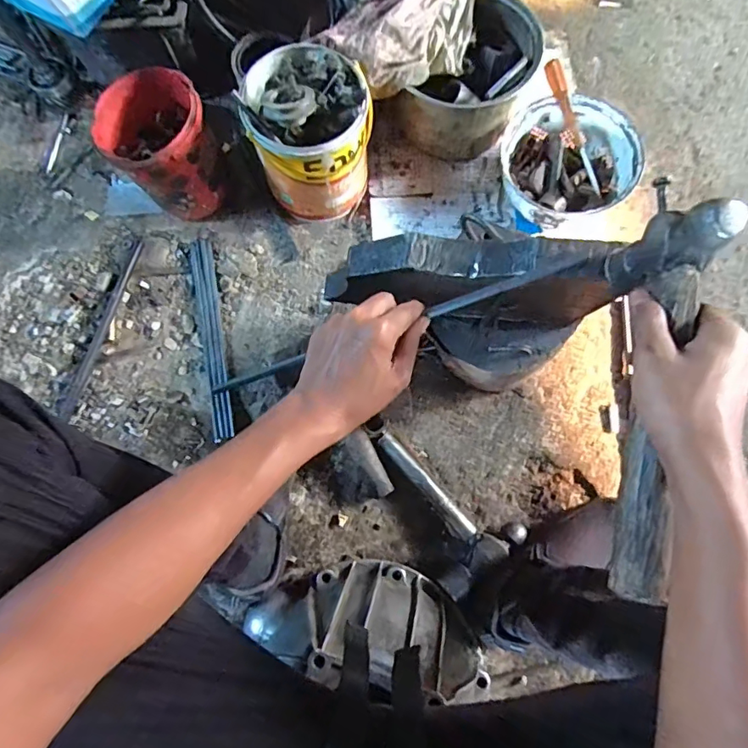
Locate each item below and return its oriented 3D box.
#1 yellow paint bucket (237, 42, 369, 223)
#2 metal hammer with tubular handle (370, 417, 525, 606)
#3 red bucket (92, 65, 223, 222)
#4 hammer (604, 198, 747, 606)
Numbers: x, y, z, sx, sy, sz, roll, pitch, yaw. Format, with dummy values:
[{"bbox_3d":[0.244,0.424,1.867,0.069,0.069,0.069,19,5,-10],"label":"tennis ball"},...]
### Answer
[{"bbox_3d":[-0.097,-0.367,0.767,0.175,0.217,0.161,0,75,0],"label":"yellow paint bucket"},{"bbox_3d":[0.079,0.169,0.714,0.136,0.048,0.272,-38,78,-10],"label":"metal hammer with tubular handle"},{"bbox_3d":[-0.329,-0.351,0.789,0.152,0.174,0.162,0,74,1],"label":"red bucket"},{"bbox_3d":[0.195,0.024,0.349,0.041,0.101,0.268,10,86,2],"label":"hammer"}]

